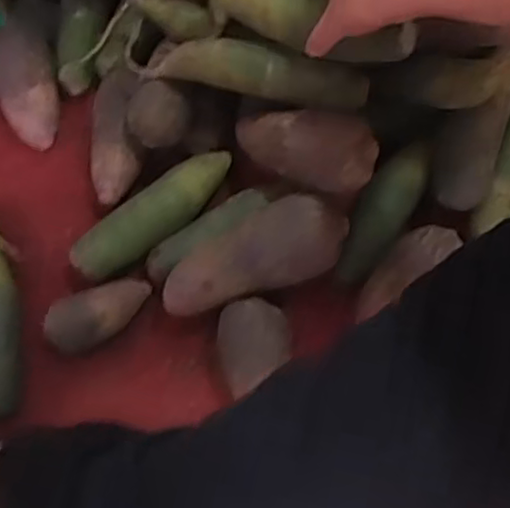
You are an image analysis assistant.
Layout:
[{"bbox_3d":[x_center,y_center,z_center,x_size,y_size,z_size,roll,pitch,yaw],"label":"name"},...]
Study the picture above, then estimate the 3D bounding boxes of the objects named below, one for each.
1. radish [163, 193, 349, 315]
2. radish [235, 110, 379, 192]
[{"bbox_3d":[-0.002,0.002,0.679,0.195,0.061,0.081,-18,74,-6],"label":"radish"},{"bbox_3d":[0.040,-0.112,0.670,0.163,0.067,0.071,17,72,30],"label":"radish"}]

